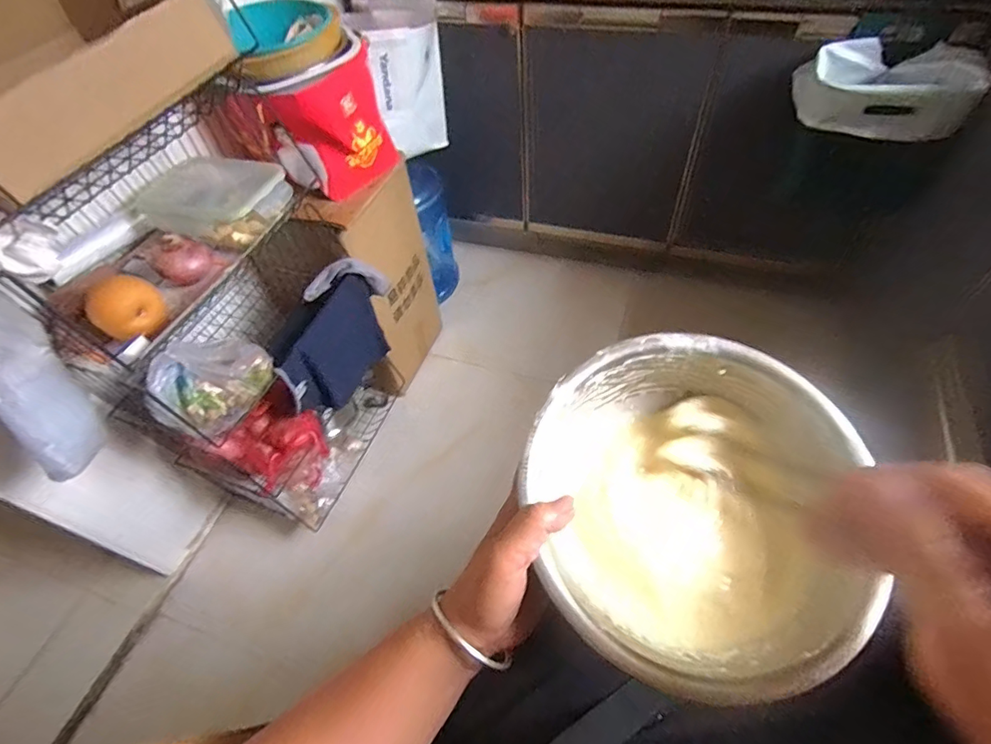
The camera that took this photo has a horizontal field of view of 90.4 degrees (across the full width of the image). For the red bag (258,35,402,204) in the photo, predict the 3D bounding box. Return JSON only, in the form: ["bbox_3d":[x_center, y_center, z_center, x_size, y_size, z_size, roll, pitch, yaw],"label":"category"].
[{"bbox_3d":[-0.259,-0.401,0.826,0.057,0.181,0.195,30,61,23],"label":"red bag"}]

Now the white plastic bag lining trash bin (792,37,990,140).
[{"bbox_3d":[0.649,-0.482,0.834,0.247,0.094,0.147,19,57,17],"label":"white plastic bag lining trash bin"}]

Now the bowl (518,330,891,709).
[{"bbox_3d":[0.120,0.087,0.326,0.196,0.090,0.208,-2,53,3],"label":"bowl"}]

